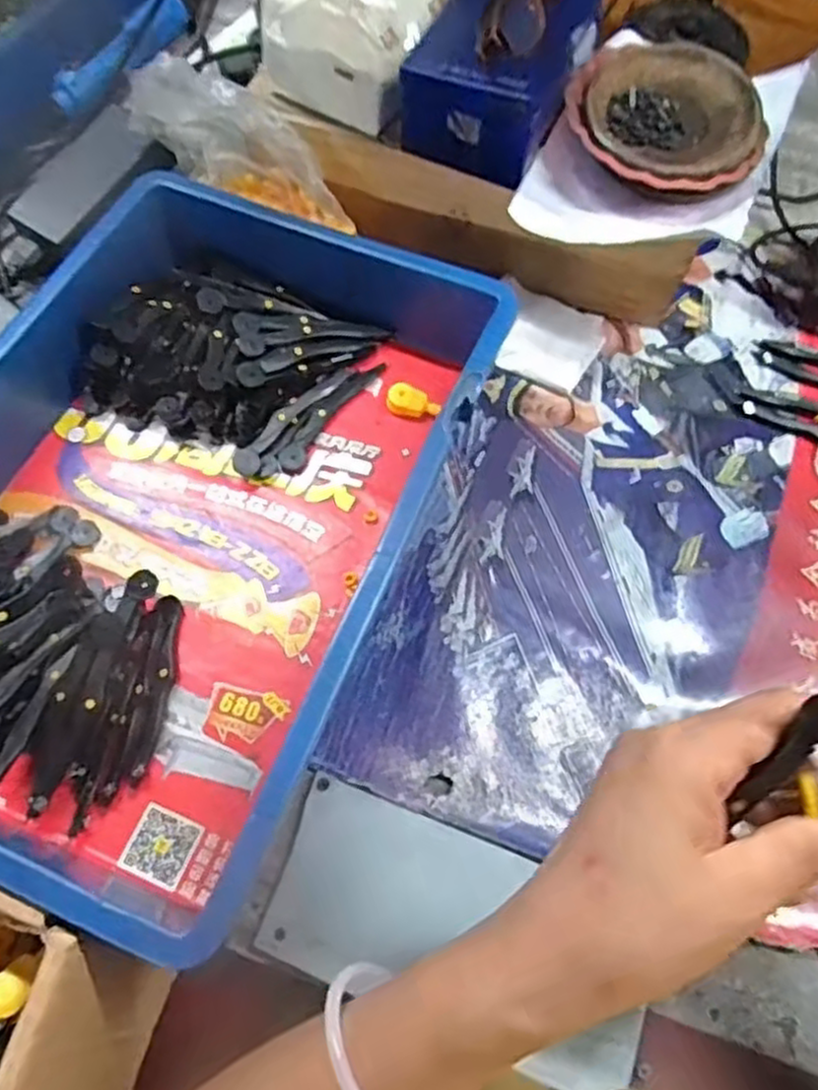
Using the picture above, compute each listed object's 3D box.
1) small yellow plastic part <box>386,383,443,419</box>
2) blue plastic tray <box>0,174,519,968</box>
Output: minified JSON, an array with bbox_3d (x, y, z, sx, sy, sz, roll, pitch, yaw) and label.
[{"bbox_3d":[0.004,-0.102,0.535,0.039,0.016,0.017,22,67,7],"label":"small yellow plastic part"},{"bbox_3d":[-0.144,-0.028,0.462,0.293,0.081,0.429,22,67,7],"label":"blue plastic tray"}]

